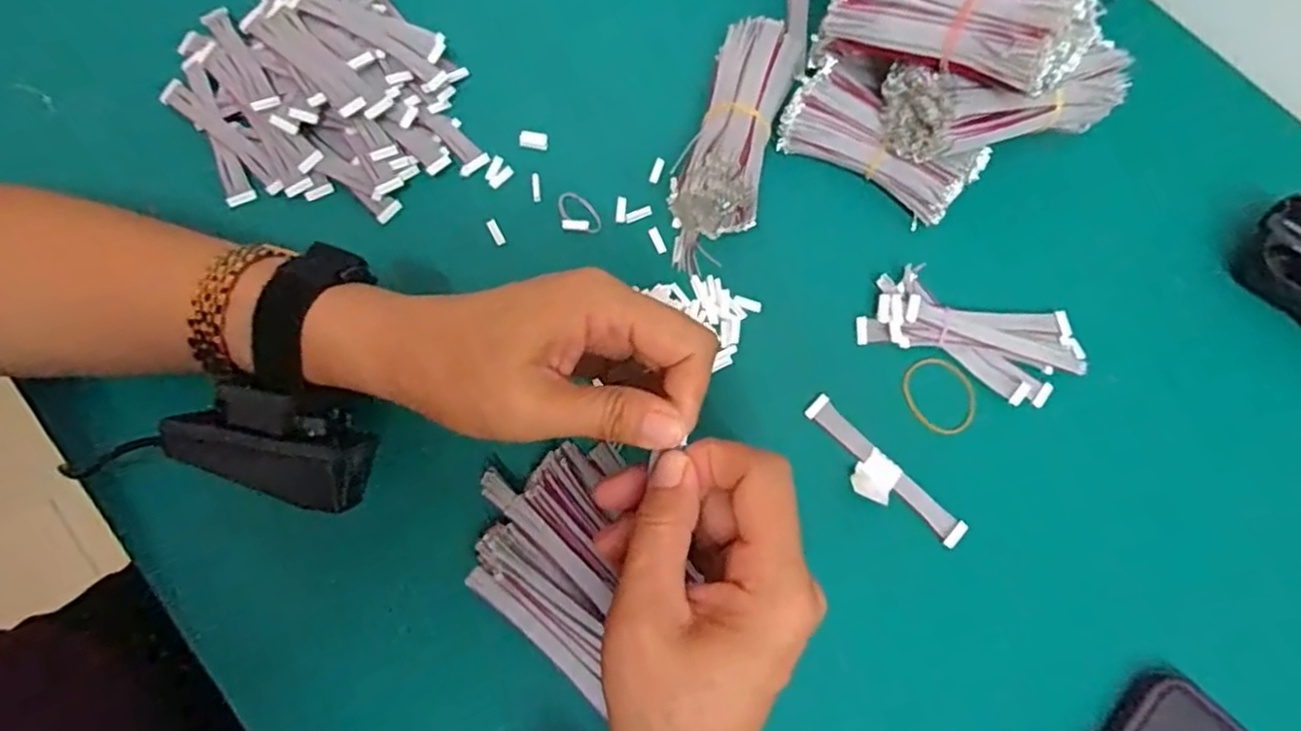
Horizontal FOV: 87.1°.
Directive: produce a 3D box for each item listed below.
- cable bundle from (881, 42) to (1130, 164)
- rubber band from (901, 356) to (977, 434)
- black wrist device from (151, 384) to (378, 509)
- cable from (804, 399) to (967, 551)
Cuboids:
[{"bbox_3d":[0.163,-0.125,0.320,0.100,0.046,0.043,-12,76,-5],"label":"cable bundle"},{"bbox_3d":[0.141,0.015,0.333,0.031,0.008,0.038,-19,77,-6],"label":"rubber band"},{"bbox_3d":[-0.140,0.029,0.254,0.064,0.027,0.036,17,75,3],"label":"black wrist device"},{"bbox_3d":[0.106,0.052,0.319,0.088,0.013,0.024,44,78,9],"label":"cable"}]

